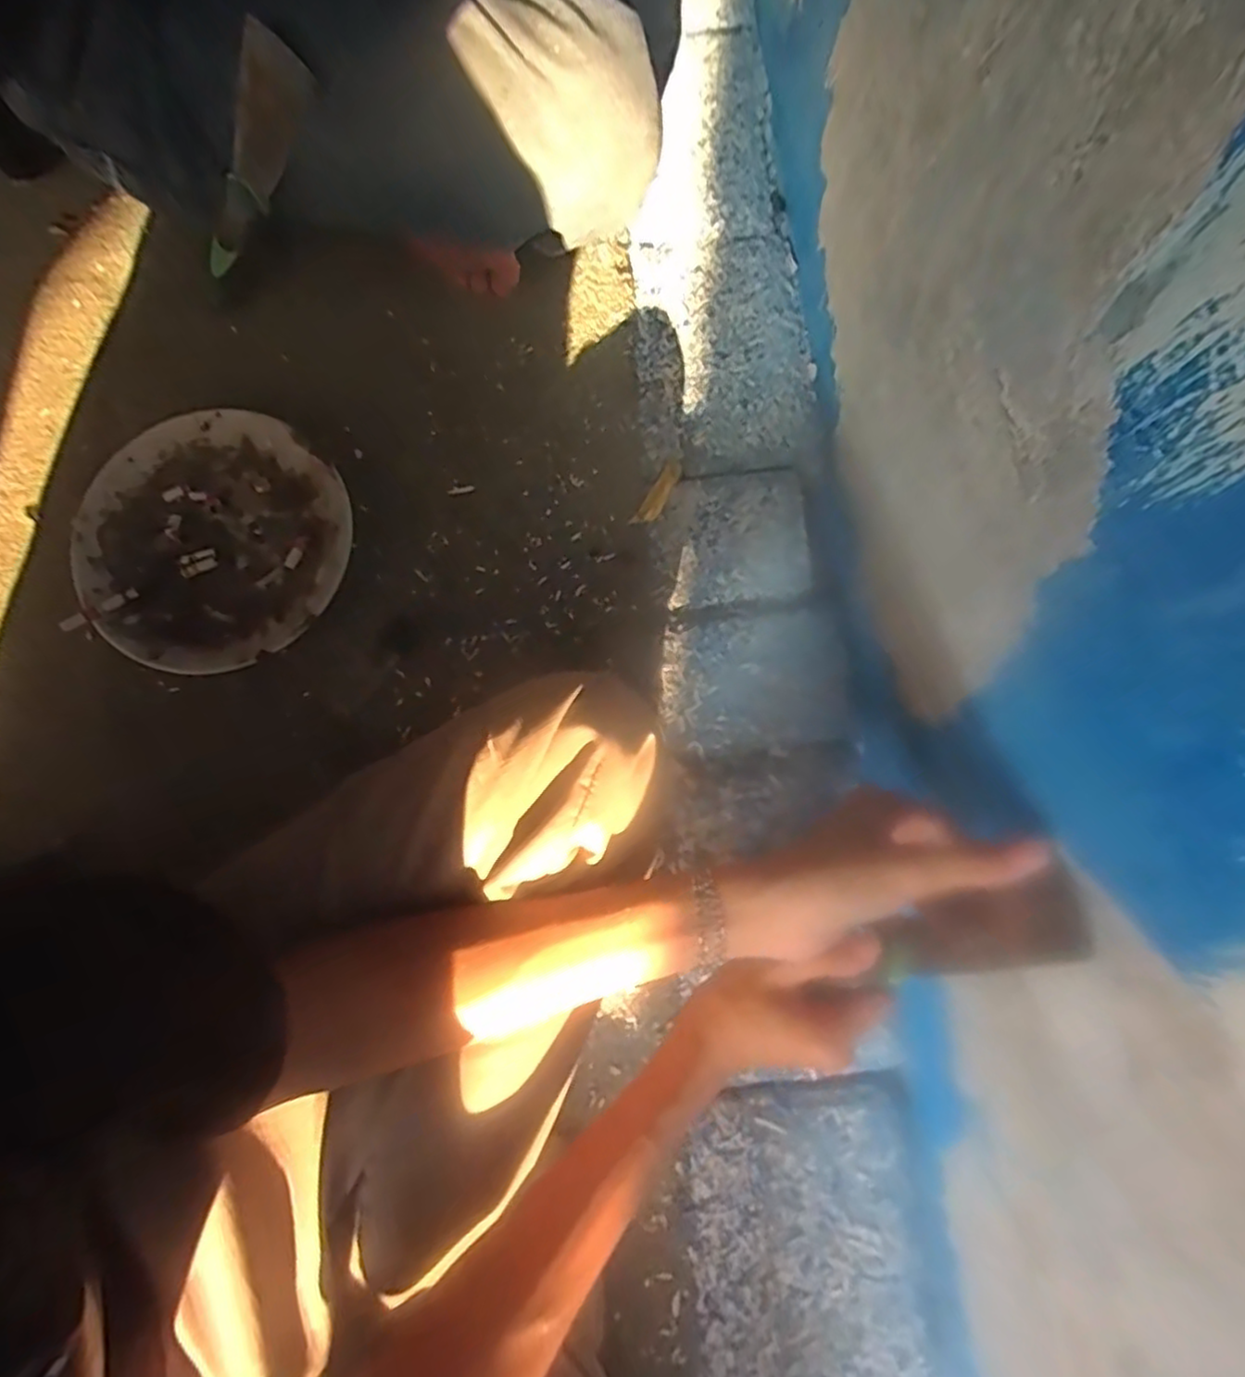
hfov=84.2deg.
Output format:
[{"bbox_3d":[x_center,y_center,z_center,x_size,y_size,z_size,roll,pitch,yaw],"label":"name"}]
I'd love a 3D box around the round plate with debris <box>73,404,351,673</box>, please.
[{"bbox_3d":[-0.295,-0.106,0.502,0.189,0.024,0.185,0,79,0],"label":"round plate with debris"}]

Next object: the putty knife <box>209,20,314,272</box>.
[{"bbox_3d":[-0.250,-0.354,0.465,0.043,0.166,0.023,-15,76,-46],"label":"putty knife"}]

